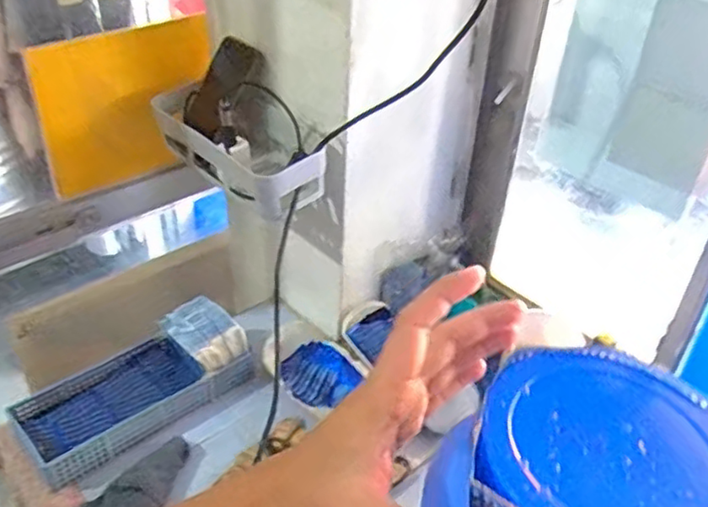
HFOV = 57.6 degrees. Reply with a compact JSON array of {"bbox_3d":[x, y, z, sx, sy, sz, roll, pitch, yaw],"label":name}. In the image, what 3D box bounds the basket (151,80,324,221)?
[{"bbox_3d":[-0.156,-0.134,0.823,0.252,0.086,0.082,30,44,33],"label":"basket"}]

